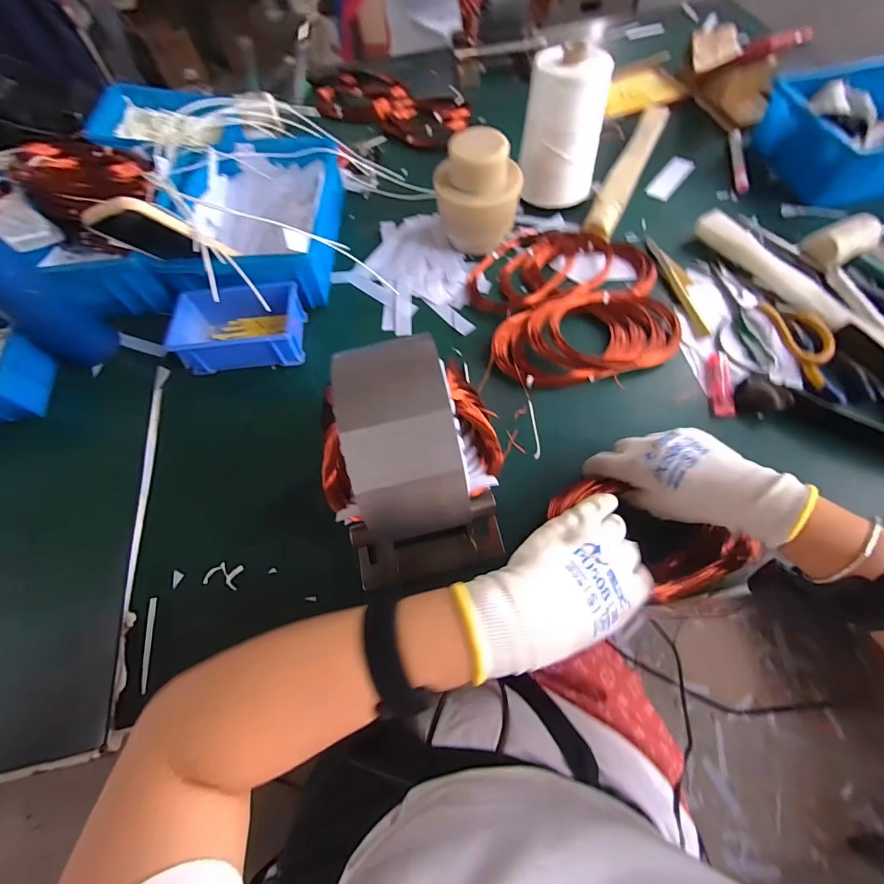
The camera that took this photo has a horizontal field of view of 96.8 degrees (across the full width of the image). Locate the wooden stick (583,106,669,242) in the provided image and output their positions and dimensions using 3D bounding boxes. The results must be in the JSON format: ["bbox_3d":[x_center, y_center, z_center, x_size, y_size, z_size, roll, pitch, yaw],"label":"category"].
[{"bbox_3d":[0.291,-0.428,0.612,0.043,0.033,0.332,24,66,13],"label":"wooden stick"}]

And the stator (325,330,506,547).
[{"bbox_3d":[-0.011,-0.005,0.301,0.116,0.122,0.150,-3,64,2],"label":"stator"}]

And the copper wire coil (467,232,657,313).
[{"bbox_3d":[0.157,-0.241,0.544,0.244,0.034,0.150,-13,63,-5],"label":"copper wire coil"}]

